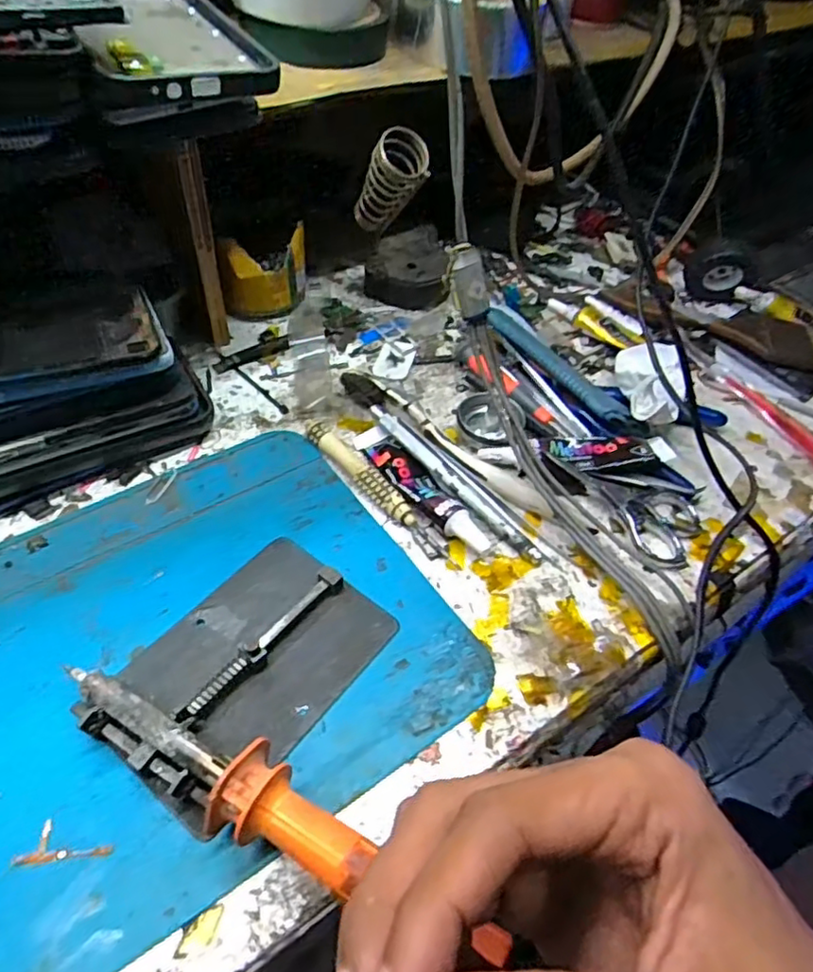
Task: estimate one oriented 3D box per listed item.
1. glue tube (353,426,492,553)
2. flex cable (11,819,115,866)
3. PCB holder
[{"bbox_3d":[0.007,-0.002,0.351,0.023,0.015,0.108,-29,58,-26],"label":"glue tube"},{"bbox_3d":[-0.126,0.130,0.232,0.035,0.004,0.014,-2,50,-7],"label":"flex cable"},{"bbox_3d":[-0.069,0.075,0.274,0.080,0.019,0.118,32,54,20],"label":"PCB holder"}]

